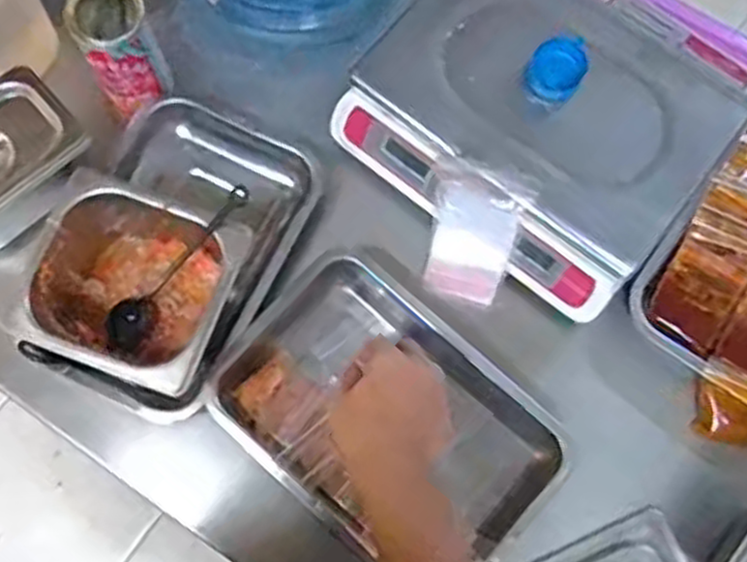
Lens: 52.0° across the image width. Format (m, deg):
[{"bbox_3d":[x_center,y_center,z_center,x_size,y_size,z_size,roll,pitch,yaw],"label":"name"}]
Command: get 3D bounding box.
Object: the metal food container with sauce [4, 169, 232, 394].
[{"bbox_3d":[-0.215,0.009,0.707,0.167,0.092,0.158,19,74,3],"label":"metal food container with sauce"}]

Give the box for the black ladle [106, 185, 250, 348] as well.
[{"bbox_3d":[-0.178,-0.014,0.717,0.041,0.035,0.190,46,105,11],"label":"black ladle"}]

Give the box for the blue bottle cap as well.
[{"bbox_3d":[0.175,-0.203,0.727,0.051,0.029,0.060,19,74,4],"label":"blue bottle cap"}]

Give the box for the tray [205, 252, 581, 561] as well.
[{"bbox_3d":[0.019,0.128,0.712,0.295,0.067,0.215,41,76,9],"label":"tray"}]

